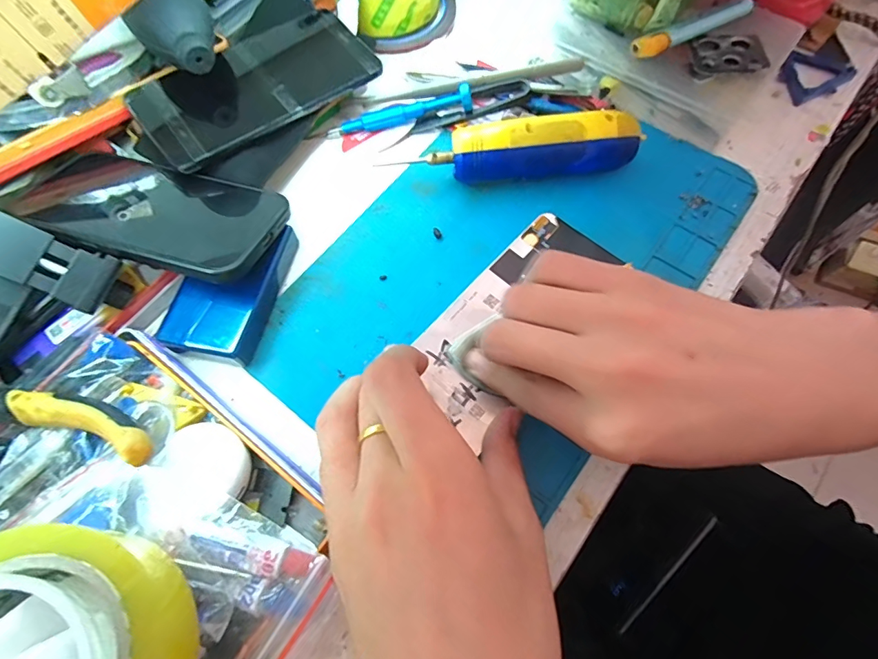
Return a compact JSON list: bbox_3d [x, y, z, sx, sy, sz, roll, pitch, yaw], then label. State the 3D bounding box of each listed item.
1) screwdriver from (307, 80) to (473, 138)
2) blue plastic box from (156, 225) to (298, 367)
[{"bbox_3d":[-0.034,-0.149,0.313,0.115,0.012,0.010,-11,72,9],"label":"screwdriver"},{"bbox_3d":[-0.123,-0.025,0.262,0.049,0.020,0.087,11,69,8],"label":"blue plastic box"}]

